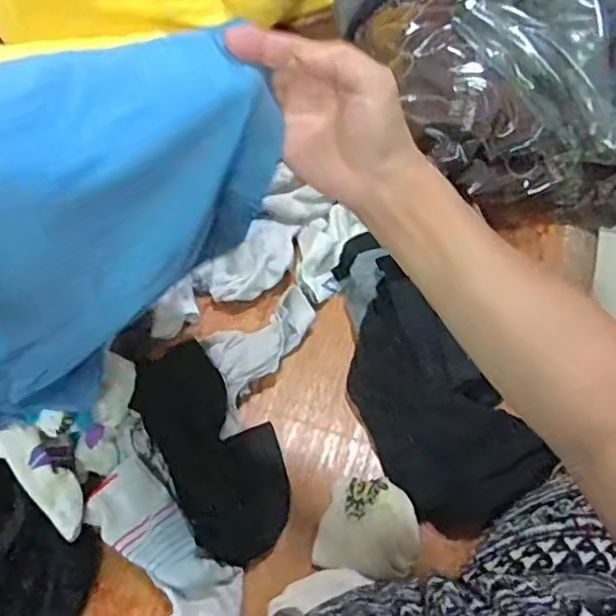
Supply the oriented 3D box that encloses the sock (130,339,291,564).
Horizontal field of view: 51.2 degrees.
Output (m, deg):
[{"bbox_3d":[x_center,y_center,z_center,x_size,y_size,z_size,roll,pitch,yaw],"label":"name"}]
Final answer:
[{"bbox_3d":[-0.099,0.156,0.722,0.127,0.020,0.238,-19,76,-32],"label":"sock"}]

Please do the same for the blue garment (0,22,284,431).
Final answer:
[{"bbox_3d":[-0.156,-0.045,0.448,0.284,0.309,0.049,-32,64,-16],"label":"blue garment"}]

